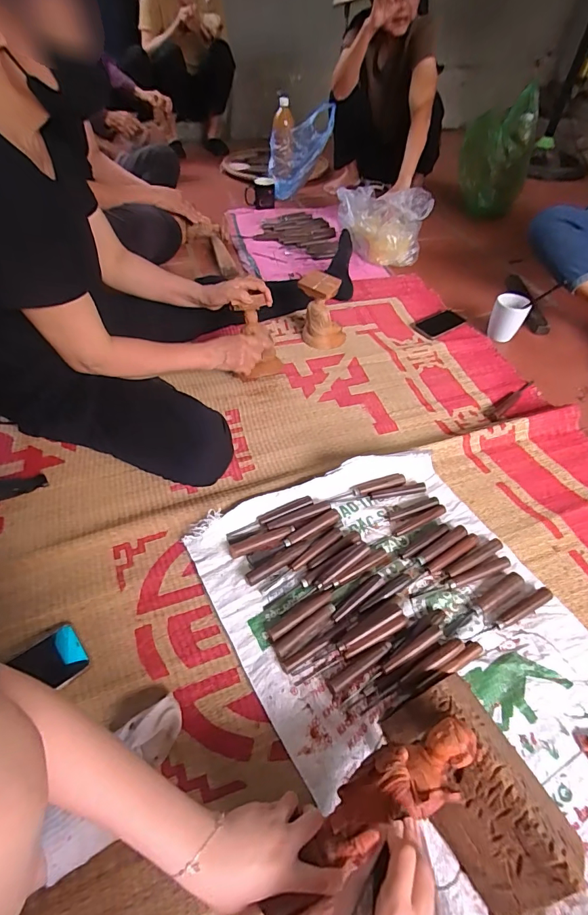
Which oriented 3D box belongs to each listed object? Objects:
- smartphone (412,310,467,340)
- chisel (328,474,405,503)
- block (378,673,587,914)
[{"bbox_3d":[0.414,-0.385,1.180,0.158,0.010,0.087,-29,57,-23],"label":"smartphone"},{"bbox_3d":[0.138,0.057,0.775,0.149,0.015,0.021,-12,52,-11],"label":"chisel"},{"bbox_3d":[0.223,0.376,0.481,0.136,0.068,0.211,-21,54,-18],"label":"block"}]

